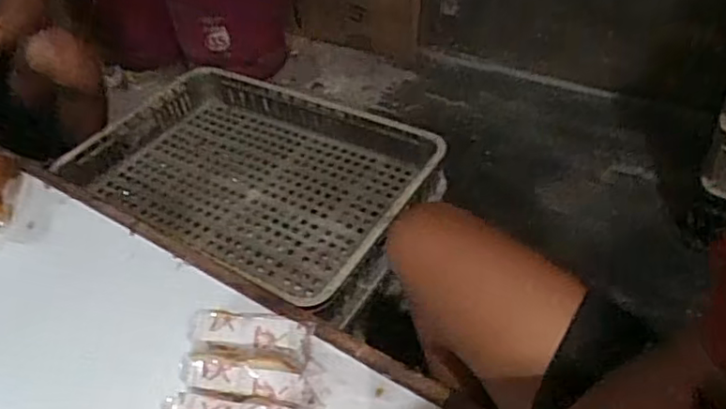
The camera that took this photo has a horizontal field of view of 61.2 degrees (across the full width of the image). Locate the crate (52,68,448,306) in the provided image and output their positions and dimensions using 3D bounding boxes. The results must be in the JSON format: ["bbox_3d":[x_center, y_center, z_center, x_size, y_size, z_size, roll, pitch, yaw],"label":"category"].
[{"bbox_3d":[-0.192,-0.066,1.088,0.616,0.094,0.363,21,48,27],"label":"crate"}]

